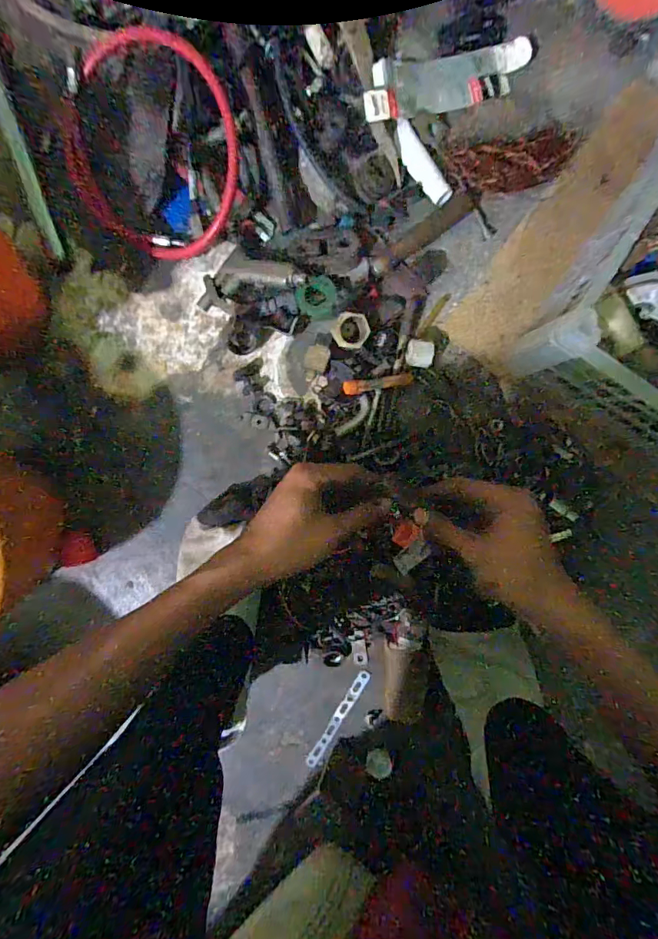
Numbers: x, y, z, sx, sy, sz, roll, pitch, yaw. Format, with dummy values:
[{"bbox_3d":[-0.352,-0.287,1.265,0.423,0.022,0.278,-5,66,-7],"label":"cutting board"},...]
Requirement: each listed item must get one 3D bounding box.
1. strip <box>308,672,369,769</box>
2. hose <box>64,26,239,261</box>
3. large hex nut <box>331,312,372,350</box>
[{"bbox_3d":[0.011,0.301,0.520,0.014,0.004,0.140,30,97,0],"label":"strip"},{"bbox_3d":[-0.182,-0.320,0.430,0.181,0.057,0.194,-28,94,6],"label":"hose"},{"bbox_3d":[0.022,-0.145,0.449,0.040,0.018,0.034,8,115,4],"label":"large hex nut"}]

